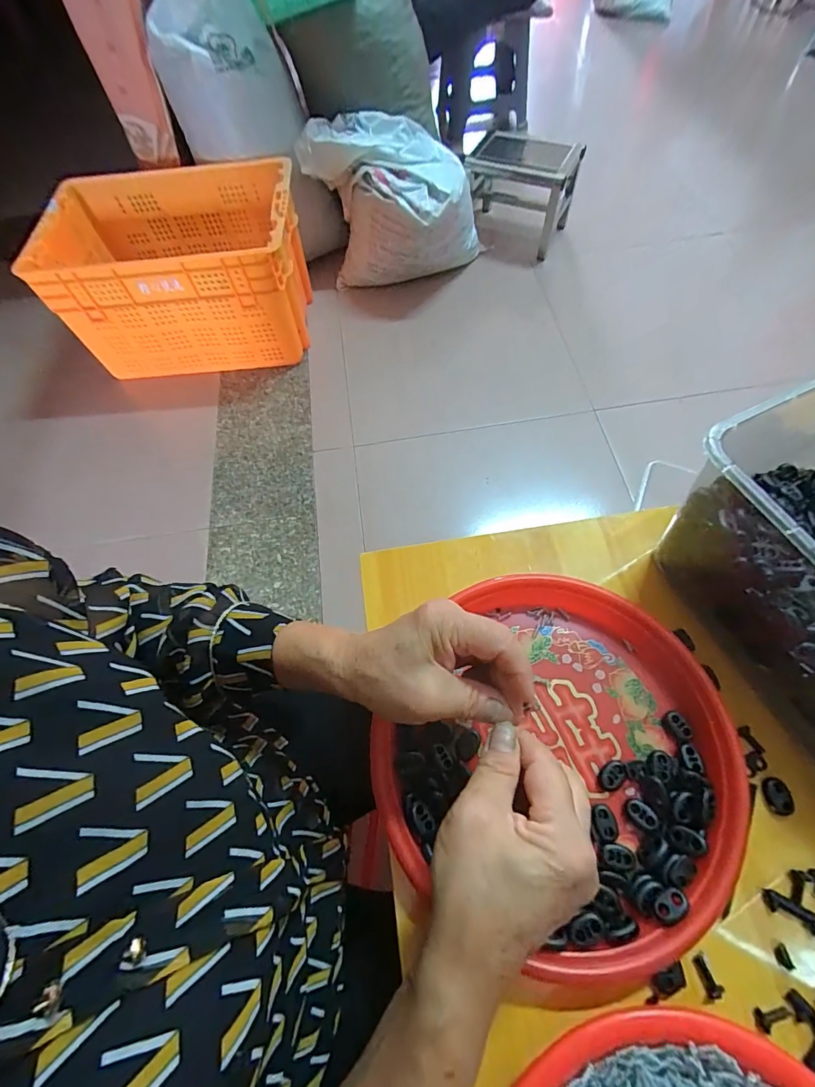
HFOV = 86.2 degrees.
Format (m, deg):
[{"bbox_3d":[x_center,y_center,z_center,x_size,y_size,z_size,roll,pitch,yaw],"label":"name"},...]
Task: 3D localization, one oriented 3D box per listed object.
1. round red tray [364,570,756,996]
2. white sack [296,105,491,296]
[{"bbox_3d":[0.106,0.143,0.302,0.217,0.028,0.228,-1,64,3],"label":"round red tray"},{"bbox_3d":[-0.030,-0.952,1.241,0.479,0.321,0.323,-1,64,3],"label":"white sack"}]

